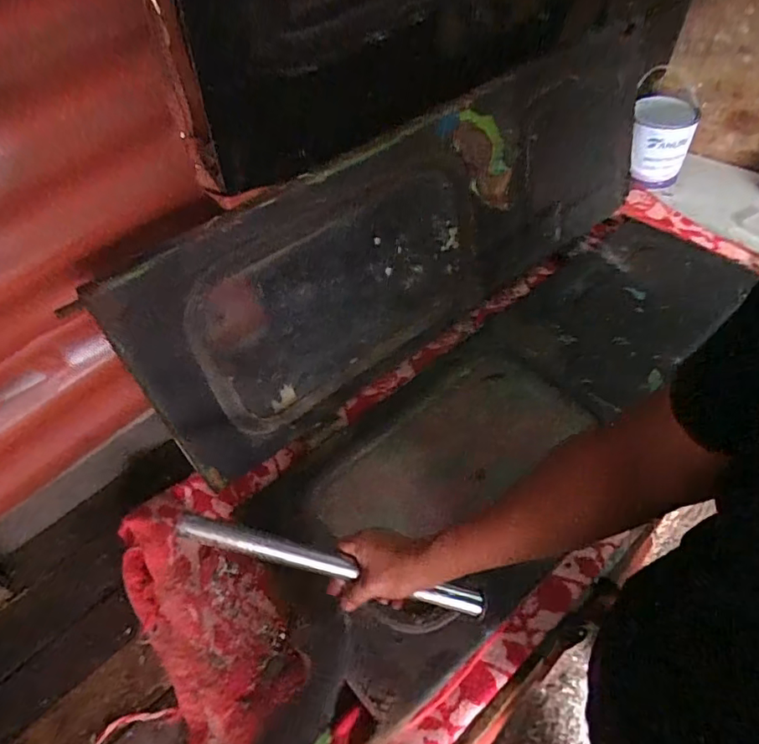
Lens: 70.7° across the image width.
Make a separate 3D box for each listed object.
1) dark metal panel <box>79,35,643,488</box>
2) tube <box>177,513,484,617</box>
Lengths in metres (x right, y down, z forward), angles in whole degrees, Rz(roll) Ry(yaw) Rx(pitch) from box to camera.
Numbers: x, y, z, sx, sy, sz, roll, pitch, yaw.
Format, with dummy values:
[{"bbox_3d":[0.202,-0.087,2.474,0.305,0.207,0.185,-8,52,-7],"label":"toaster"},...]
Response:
[{"bbox_3d":[0.079,-0.195,0.842,0.941,0.368,0.068,-34,54,-22],"label":"dark metal panel"},{"bbox_3d":[-0.047,0.203,0.564,0.328,0.017,0.023,18,50,-6],"label":"tube"}]

